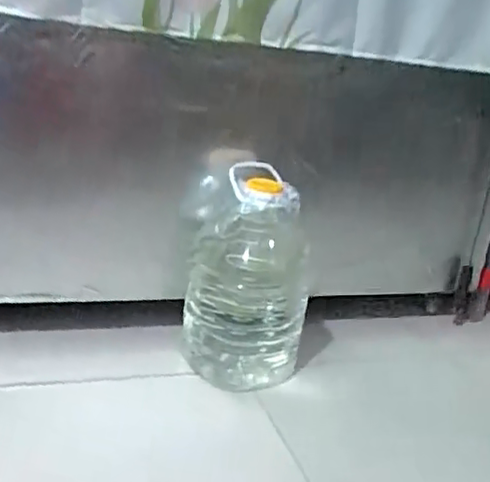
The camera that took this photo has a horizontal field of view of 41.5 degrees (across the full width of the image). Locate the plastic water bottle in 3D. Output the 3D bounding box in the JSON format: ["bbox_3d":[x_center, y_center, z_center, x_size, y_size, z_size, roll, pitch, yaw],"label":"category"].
[{"bbox_3d":[-0.001,0.083,1.526,0.233,0.464,0.233,6,20,-2],"label":"plastic water bottle"}]

